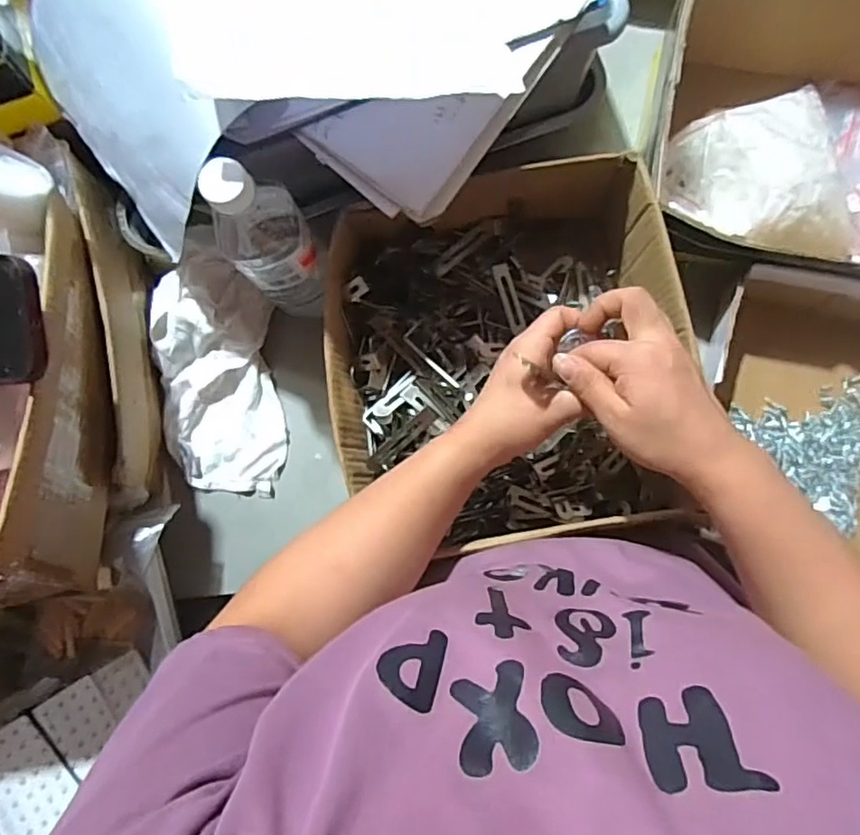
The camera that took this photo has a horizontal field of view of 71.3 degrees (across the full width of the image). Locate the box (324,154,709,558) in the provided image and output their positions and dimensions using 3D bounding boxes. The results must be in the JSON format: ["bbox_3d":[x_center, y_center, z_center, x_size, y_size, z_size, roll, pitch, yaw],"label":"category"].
[{"bbox_3d":[0.059,-0.051,0.519,0.278,0.112,0.294,-12,83,3],"label":"box"}]

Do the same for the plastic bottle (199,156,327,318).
[{"bbox_3d":[-0.122,-0.133,0.468,0.062,0.163,0.066,0,84,4],"label":"plastic bottle"}]

